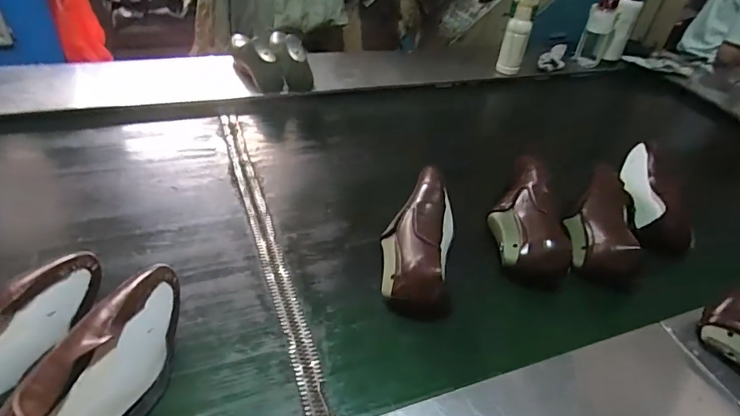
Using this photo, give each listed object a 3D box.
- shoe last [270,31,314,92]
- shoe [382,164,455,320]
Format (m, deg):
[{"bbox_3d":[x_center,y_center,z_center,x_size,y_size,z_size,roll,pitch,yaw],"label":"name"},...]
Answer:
[{"bbox_3d":[-0.201,-0.379,1.146,0.081,0.116,0.254,-6,42,-16],"label":"shoe last"},{"bbox_3d":[0.075,0.043,0.710,0.099,0.078,0.258,11,40,3],"label":"shoe"}]

